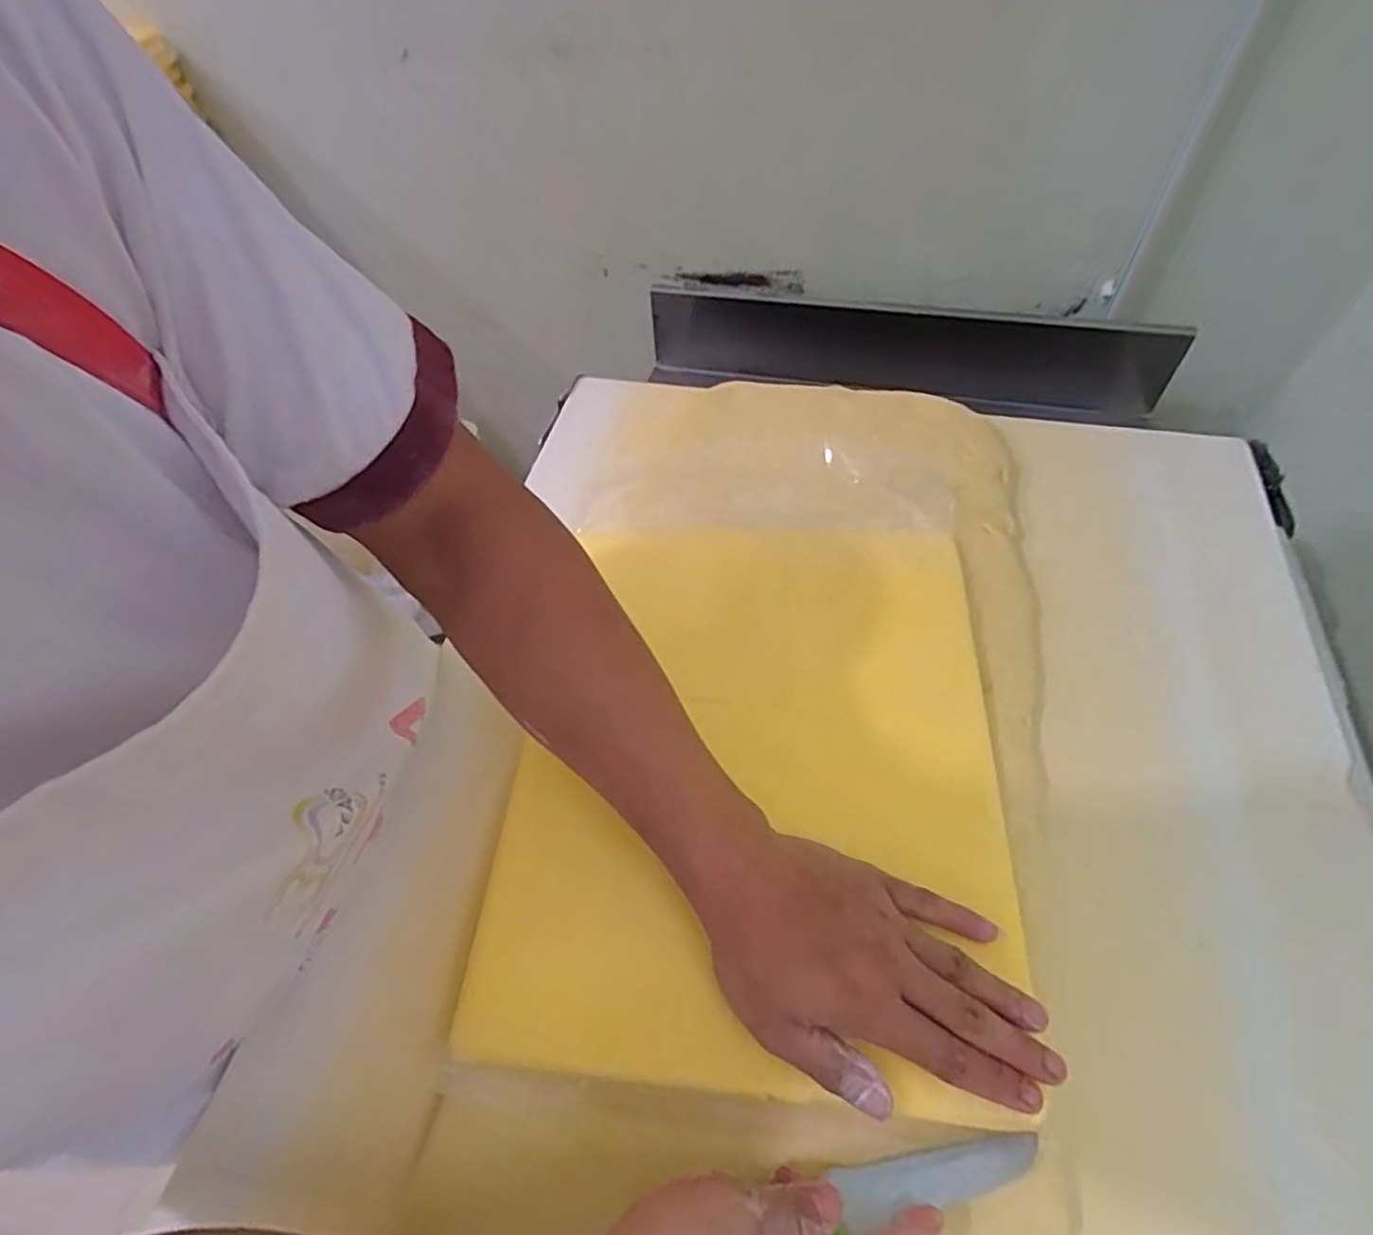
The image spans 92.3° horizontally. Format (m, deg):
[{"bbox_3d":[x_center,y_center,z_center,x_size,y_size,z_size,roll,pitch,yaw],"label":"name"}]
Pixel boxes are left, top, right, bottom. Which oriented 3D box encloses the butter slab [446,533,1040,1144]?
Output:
[{"bbox_3d":[0.041,0.087,0.389,0.286,0.025,0.323,4,63,4],"label":"butter slab"}]

